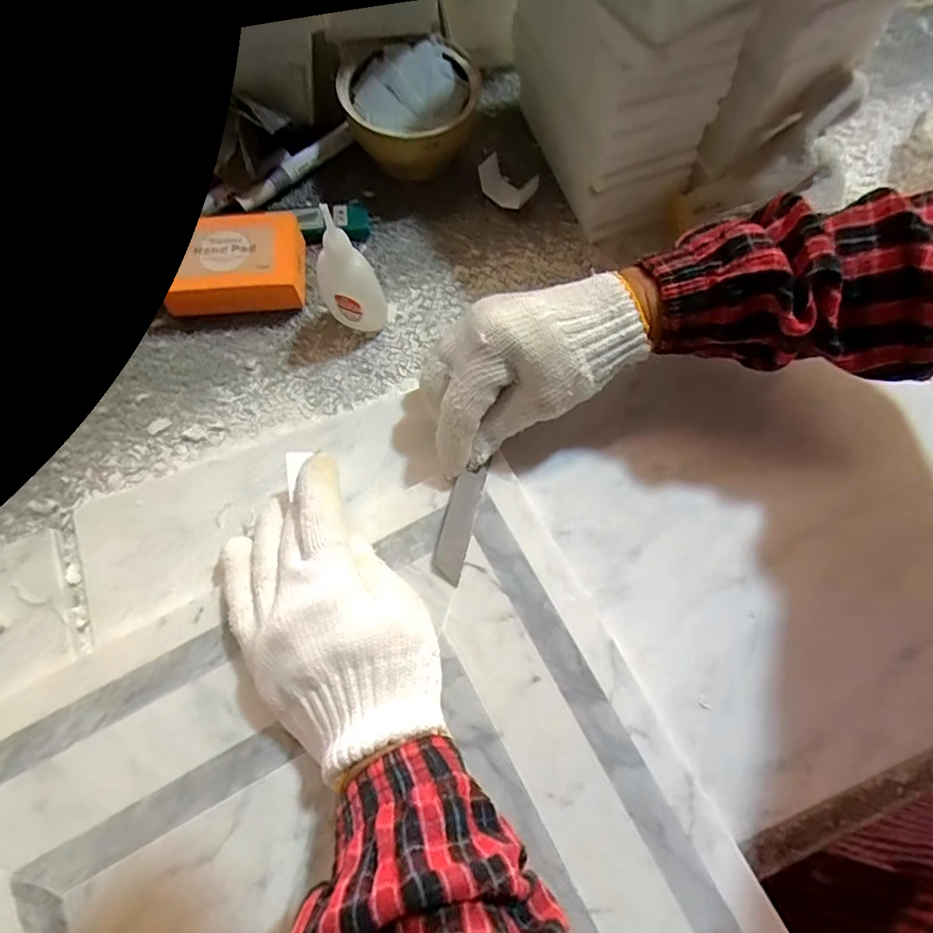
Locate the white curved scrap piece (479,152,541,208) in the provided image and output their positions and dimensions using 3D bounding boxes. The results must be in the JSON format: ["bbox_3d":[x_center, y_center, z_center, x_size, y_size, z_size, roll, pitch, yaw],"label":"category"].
[{"bbox_3d":[0.031,-0.222,0.419,0.053,0.019,0.025,41,75,17],"label":"white curved scrap piece"}]

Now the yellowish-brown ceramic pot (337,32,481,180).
[{"bbox_3d":[-0.042,-0.279,0.413,0.098,0.049,0.105,0,71,0],"label":"yellowish-brown ceramic pot"}]

